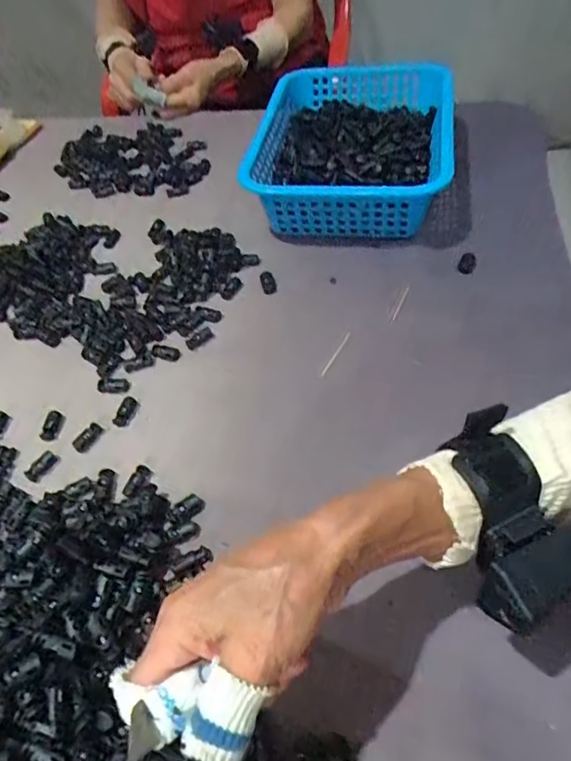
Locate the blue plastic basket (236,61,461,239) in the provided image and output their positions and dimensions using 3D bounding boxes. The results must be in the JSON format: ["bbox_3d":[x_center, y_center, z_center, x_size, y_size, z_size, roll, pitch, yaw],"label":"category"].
[{"bbox_3d":[0.081,-0.273,0.662,0.206,0.095,0.268,4,50,10],"label":"blue plastic basket"}]

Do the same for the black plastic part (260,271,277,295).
[{"bbox_3d":[-0.018,-0.103,0.591,0.015,0.011,0.026,-9,49,-1],"label":"black plastic part"}]

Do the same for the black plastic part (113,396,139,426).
[{"bbox_3d":[-0.142,0.027,0.499,0.013,0.011,0.028,16,65,19],"label":"black plastic part"}]

